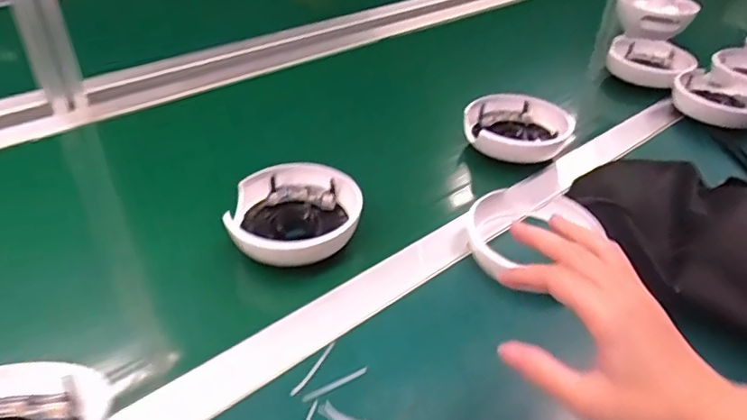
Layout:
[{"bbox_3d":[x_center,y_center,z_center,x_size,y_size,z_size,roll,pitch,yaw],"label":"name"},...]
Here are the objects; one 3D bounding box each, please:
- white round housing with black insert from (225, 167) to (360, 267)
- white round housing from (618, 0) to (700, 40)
[{"bbox_3d":[-0.069,0.001,0.495,0.117,0.033,0.103,0,37,-6],"label":"white round housing with black insert"},{"bbox_3d":[0.441,-0.314,0.861,0.111,0.072,0.111,22,41,22],"label":"white round housing"}]

